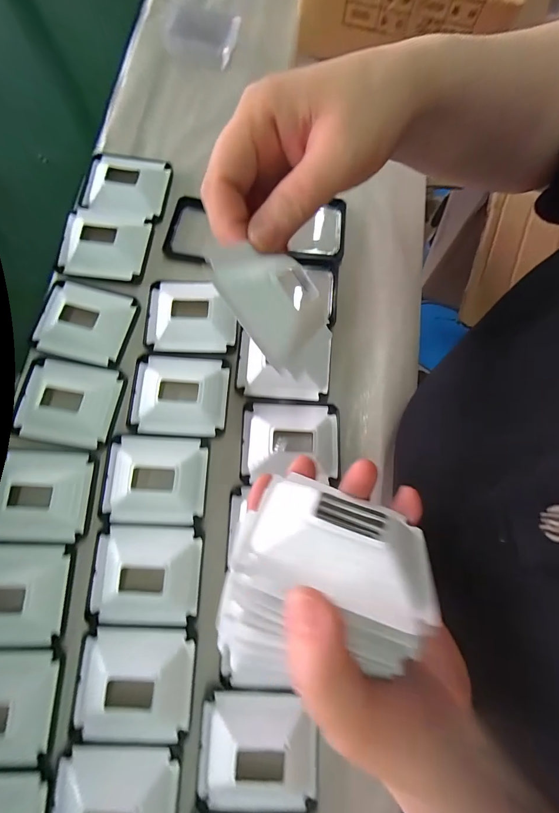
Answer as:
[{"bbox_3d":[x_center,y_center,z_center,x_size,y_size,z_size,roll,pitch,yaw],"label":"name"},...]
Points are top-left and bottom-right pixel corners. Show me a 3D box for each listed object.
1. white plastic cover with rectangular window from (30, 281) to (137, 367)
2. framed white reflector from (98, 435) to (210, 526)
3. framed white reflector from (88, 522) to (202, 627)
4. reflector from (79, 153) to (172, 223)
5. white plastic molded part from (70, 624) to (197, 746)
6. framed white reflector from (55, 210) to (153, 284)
[{"bbox_3d":[-0.168,-0.074,0.290,0.079,0.011,0.065,14,77,2],"label":"white plastic cover with rectangular window"},{"bbox_3d":[-0.098,0.056,0.261,0.080,0.011,0.066,2,76,-1],"label":"framed white reflector"},{"bbox_3d":[-0.099,0.122,0.245,0.081,0.013,0.068,3,76,0],"label":"framed white reflector"},{"bbox_3d":[-0.151,-0.214,0.325,0.082,0.016,0.067,8,77,1],"label":"reflector"},{"bbox_3d":[-0.100,0.190,0.229,0.080,0.012,0.069,4,76,0],"label":"white plastic molded part"},{"bbox_3d":[-0.163,-0.148,0.306,0.083,0.014,0.062,9,77,1],"label":"framed white reflector"}]

